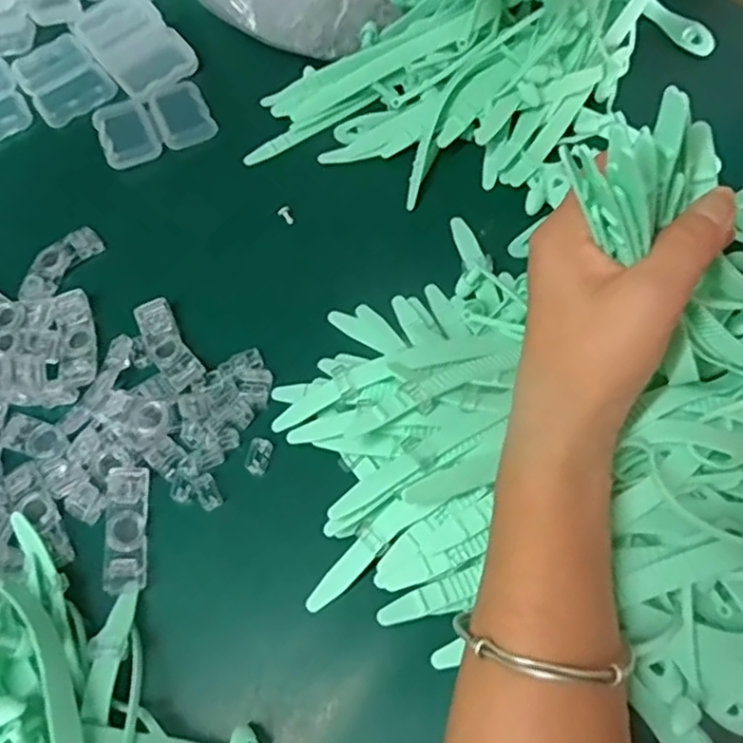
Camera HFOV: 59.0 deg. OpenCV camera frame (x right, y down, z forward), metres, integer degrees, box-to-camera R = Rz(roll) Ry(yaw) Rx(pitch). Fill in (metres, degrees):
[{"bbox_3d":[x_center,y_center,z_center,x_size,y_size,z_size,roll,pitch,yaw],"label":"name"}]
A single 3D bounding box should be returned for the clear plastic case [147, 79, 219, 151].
[{"bbox_3d":[-0.131,-0.178,0.453,0.035,0.005,0.056,-26,65,-7],"label":"clear plastic case"}]

